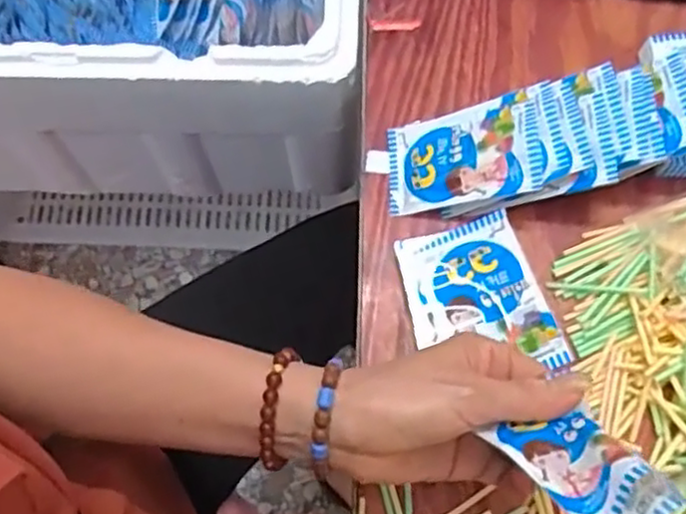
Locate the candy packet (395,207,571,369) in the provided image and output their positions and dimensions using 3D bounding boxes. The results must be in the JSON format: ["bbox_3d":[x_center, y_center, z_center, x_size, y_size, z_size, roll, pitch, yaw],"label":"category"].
[{"bbox_3d":[0.086,0.027,0.448,0.085,0.012,0.099,-16,74,10],"label":"candy packet"}]

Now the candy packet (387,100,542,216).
[{"bbox_3d":[0.080,-0.070,0.478,0.103,0.012,0.071,-9,70,26],"label":"candy packet"}]

